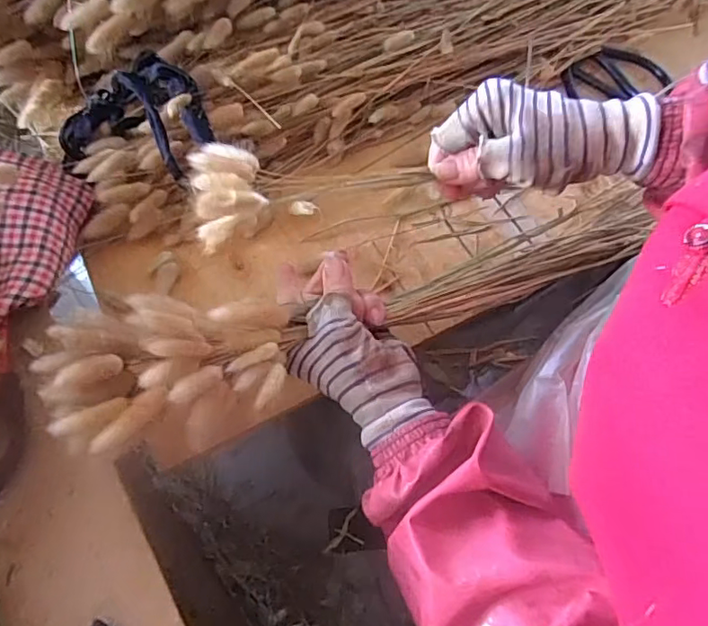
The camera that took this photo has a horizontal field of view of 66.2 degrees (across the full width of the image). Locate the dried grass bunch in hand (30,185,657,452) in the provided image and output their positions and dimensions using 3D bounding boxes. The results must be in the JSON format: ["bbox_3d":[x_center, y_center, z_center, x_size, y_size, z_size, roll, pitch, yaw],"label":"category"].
[{"bbox_3d":[0.015,-0.007,0.380,0.420,0.050,0.093,-15,62,-20],"label":"dried grass bunch in hand"}]

